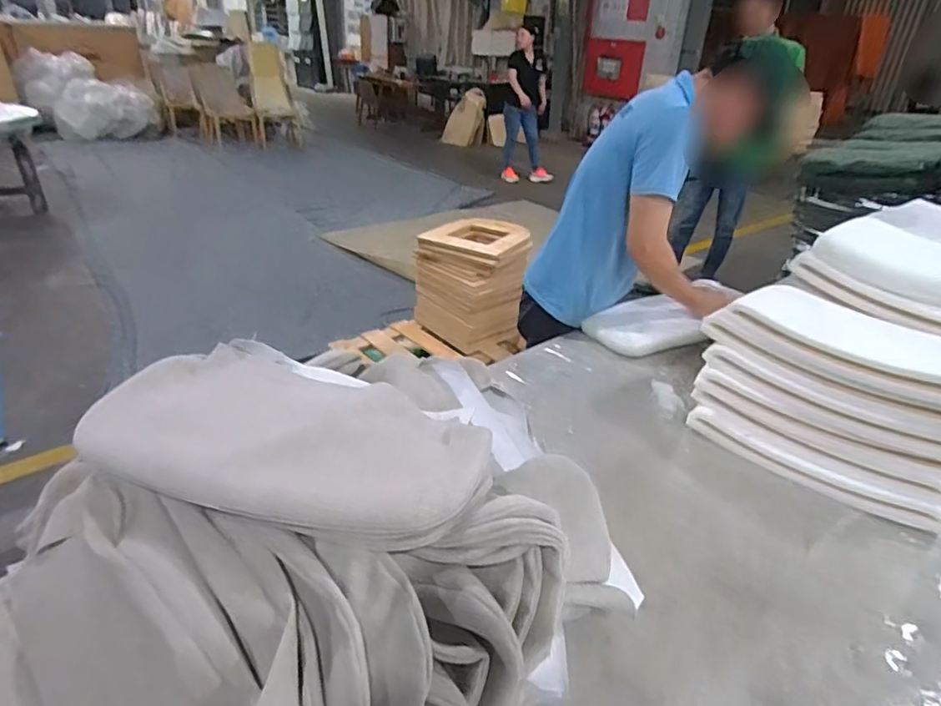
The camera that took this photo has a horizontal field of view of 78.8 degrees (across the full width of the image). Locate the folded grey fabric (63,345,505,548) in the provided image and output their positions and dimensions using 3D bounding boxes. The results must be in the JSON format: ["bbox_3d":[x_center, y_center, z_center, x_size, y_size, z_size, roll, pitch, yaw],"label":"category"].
[{"bbox_3d":[-0.199,0.087,0.635,0.441,0.038,0.238,11,31,14],"label":"folded grey fabric"}]

